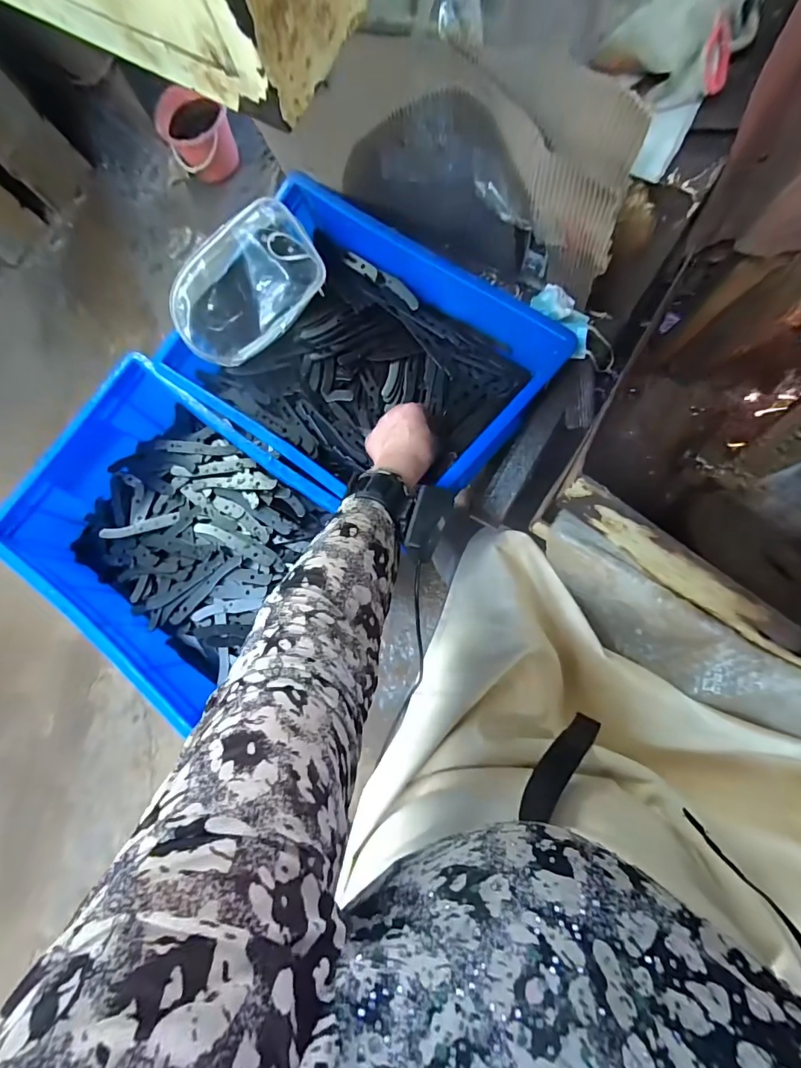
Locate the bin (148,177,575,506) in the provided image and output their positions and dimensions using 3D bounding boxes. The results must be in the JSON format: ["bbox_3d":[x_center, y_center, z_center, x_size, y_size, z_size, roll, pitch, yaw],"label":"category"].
[{"bbox_3d":[-0.046,-0.222,0.566,0.406,0.098,0.312,36,89,10],"label":"bin"}]

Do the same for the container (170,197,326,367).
[{"bbox_3d":[-0.193,-0.303,0.558,0.193,0.050,0.118,-46,121,0],"label":"container"}]

